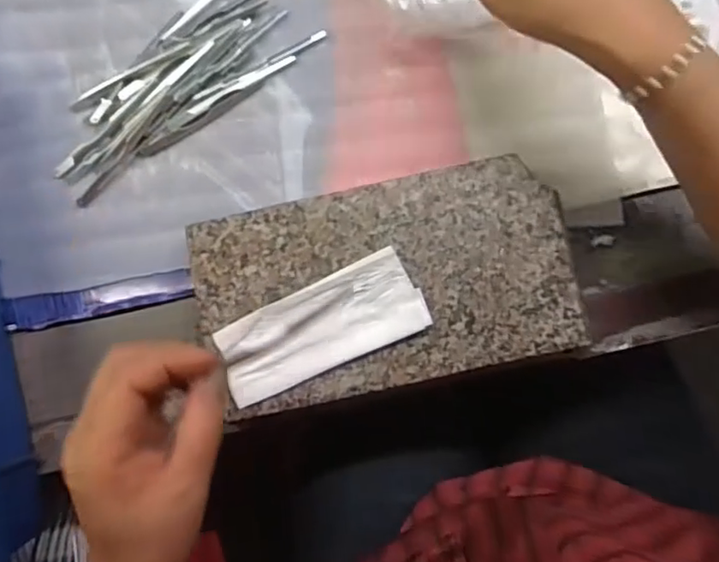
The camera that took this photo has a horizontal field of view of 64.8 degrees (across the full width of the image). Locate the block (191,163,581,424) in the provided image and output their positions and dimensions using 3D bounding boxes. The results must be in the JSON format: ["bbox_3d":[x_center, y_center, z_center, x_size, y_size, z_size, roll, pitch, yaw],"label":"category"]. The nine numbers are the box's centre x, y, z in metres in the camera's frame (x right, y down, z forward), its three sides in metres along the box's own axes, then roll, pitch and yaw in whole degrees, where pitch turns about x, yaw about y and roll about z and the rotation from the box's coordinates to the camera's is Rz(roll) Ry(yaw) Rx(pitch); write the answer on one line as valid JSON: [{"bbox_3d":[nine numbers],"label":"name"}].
[{"bbox_3d":[0.015,0.002,0.383,0.240,0.041,0.129,-12,86,3],"label":"block"}]

